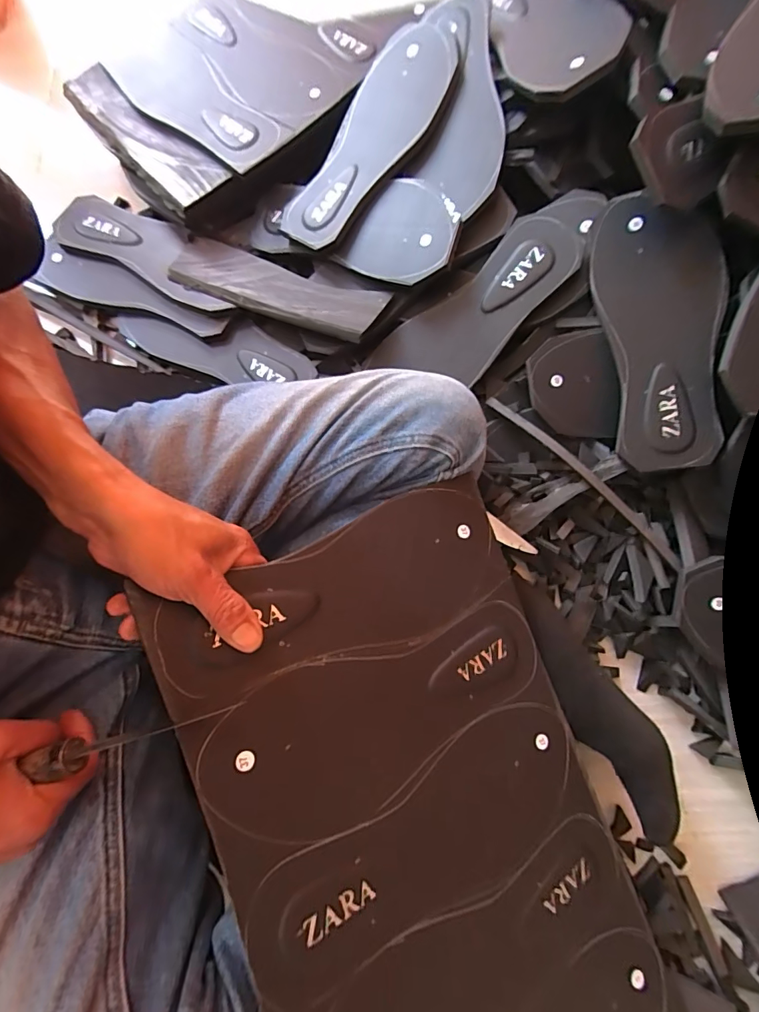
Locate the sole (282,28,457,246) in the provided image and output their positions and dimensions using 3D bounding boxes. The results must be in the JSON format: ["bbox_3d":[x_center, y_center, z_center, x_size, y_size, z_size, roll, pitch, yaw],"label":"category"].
[{"bbox_3d":[-0.011,-0.380,0.456,0.100,0.029,0.239,40,100,9],"label":"sole"}]

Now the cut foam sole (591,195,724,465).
[{"bbox_3d":[0.254,-0.156,0.392,0.097,0.018,0.242,-10,87,21],"label":"cut foam sole"}]

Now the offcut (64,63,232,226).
[{"bbox_3d":[-0.278,-0.418,0.512,0.243,0.039,0.071,44,81,9],"label":"offcut"}]

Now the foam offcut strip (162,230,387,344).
[{"bbox_3d":[-0.118,-0.241,0.482,0.253,0.010,0.065,24,78,13],"label":"foam offcut strip"}]

